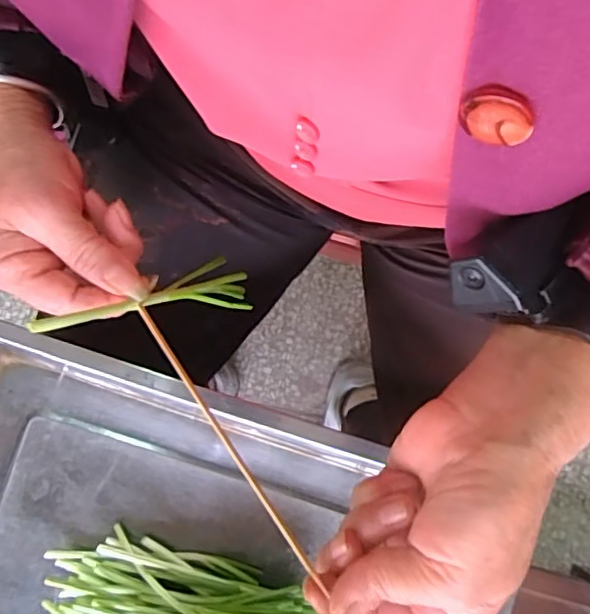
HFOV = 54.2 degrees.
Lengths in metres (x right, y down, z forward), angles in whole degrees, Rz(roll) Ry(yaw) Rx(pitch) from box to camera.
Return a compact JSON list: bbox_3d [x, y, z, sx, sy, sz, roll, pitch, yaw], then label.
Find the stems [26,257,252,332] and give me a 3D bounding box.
[{"bbox_3d":[-0.074,-0.004,0.300,0.126,0.010,0.034,-17,77,-49],"label":"stems"}]

